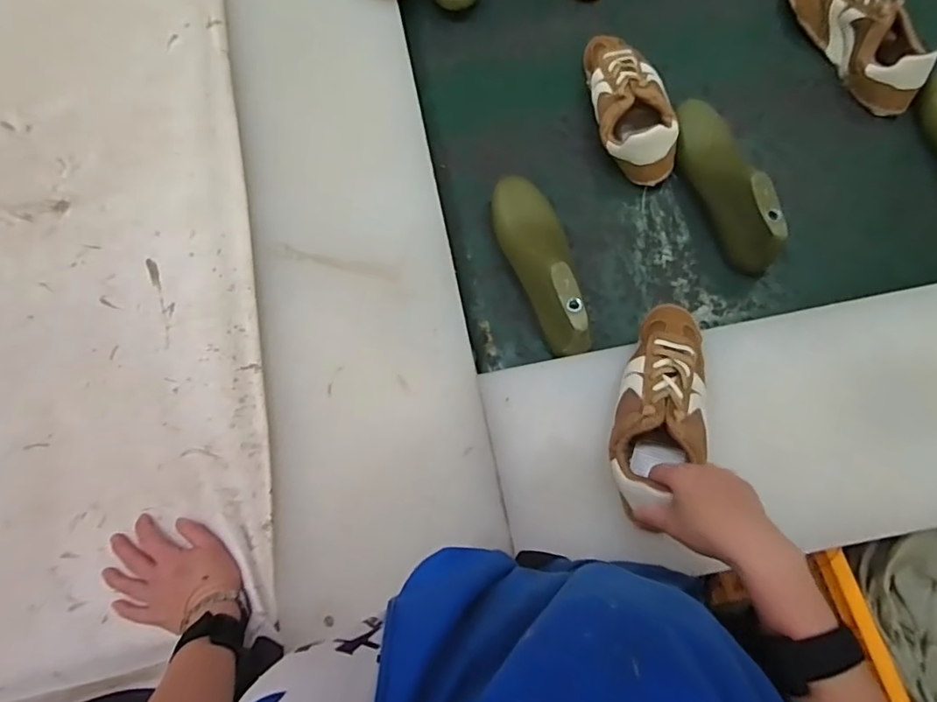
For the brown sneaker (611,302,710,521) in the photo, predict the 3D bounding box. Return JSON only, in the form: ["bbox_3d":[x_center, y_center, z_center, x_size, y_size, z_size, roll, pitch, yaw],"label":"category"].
[{"bbox_3d":[0.196,0.053,0.534,0.086,0.070,0.213,19,68,9],"label":"brown sneaker"}]

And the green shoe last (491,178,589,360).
[{"bbox_3d":[0.087,-0.108,0.627,0.078,0.085,0.232,-16,74,-2],"label":"green shoe last"}]

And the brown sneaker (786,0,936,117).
[{"bbox_3d":[0.519,-0.422,0.701,0.076,0.077,0.235,-23,74,-3],"label":"brown sneaker"}]

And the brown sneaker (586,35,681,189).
[{"bbox_3d":[0.207,-0.328,0.695,0.090,0.067,0.228,-6,73,-3],"label":"brown sneaker"}]

